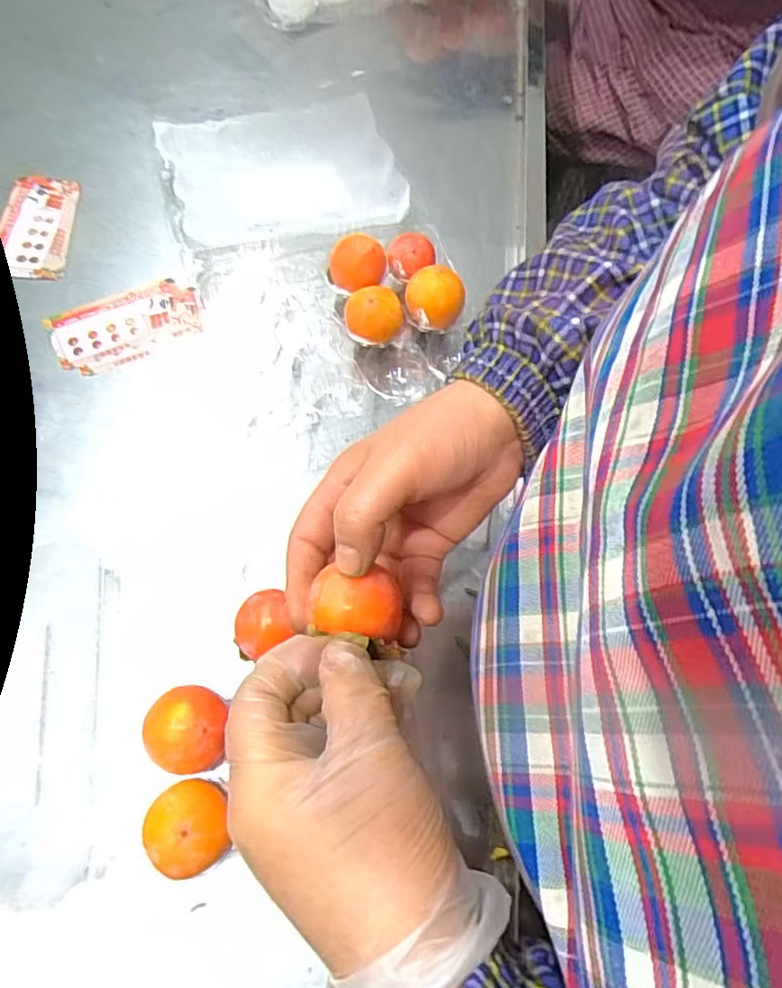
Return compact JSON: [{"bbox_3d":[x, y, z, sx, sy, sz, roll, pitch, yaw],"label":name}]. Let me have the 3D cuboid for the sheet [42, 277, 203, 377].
[{"bbox_3d":[-0.193,-0.125,0.447,0.105,0.004,0.059,-25,71,-15],"label":"sheet"}]

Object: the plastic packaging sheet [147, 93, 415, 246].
[{"bbox_3d":[-0.087,-0.265,0.498,0.176,0.025,0.137,-15,69,-11],"label":"plastic packaging sheet"}]

